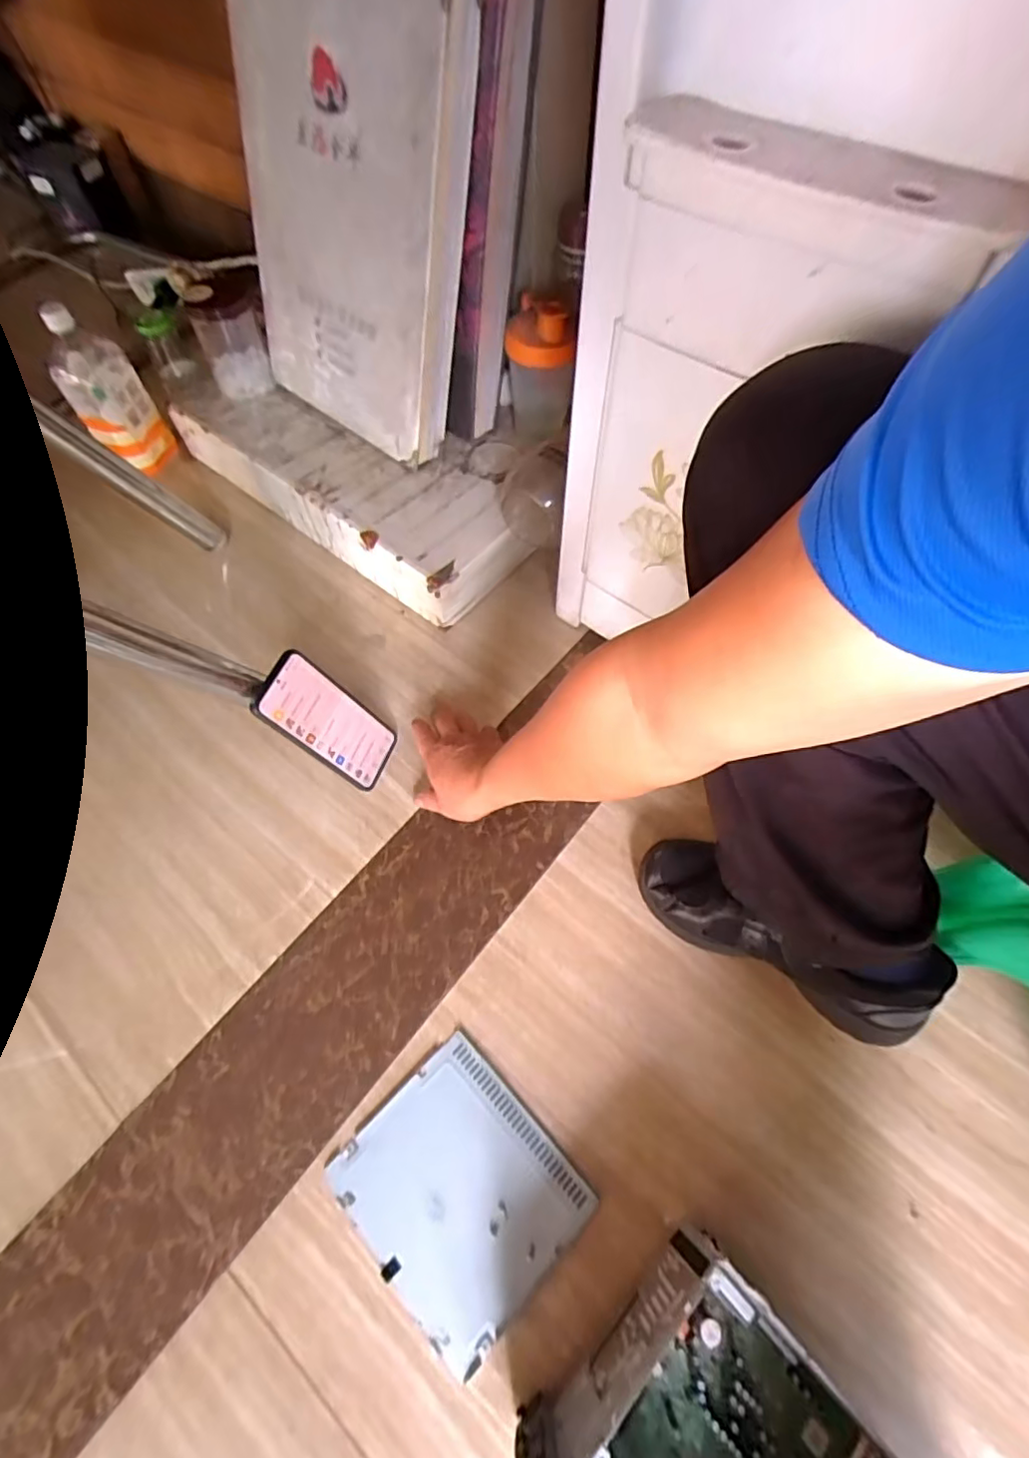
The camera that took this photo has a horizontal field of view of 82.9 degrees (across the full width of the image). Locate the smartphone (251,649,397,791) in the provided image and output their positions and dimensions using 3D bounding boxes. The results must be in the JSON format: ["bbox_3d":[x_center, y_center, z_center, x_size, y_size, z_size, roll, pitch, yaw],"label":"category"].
[{"bbox_3d":[-0.193,-0.007,0.616,0.012,0.163,0.081,3,58,40],"label":"smartphone"}]

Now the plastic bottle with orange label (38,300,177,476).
[{"bbox_3d":[-0.570,-0.469,0.818,0.094,0.222,0.109,-34,67,-16],"label":"plastic bottle with orange label"}]

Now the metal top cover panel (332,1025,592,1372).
[{"bbox_3d":[-0.047,0.385,0.492,0.156,0.005,0.177,-41,68,-16],"label":"metal top cover panel"}]

